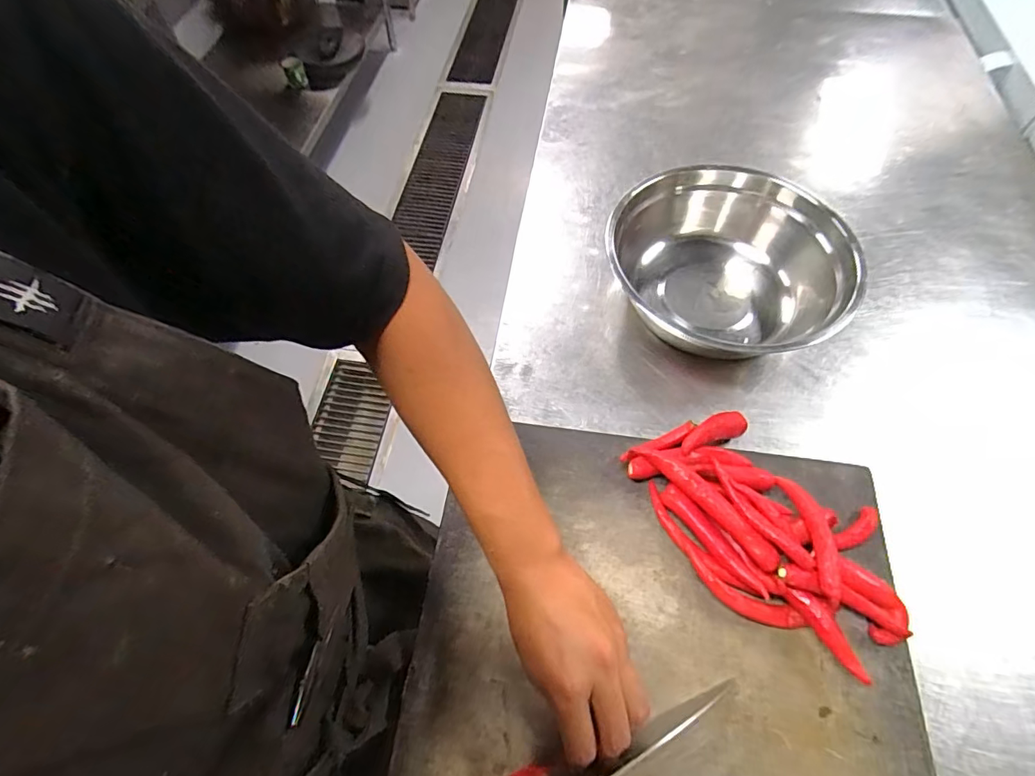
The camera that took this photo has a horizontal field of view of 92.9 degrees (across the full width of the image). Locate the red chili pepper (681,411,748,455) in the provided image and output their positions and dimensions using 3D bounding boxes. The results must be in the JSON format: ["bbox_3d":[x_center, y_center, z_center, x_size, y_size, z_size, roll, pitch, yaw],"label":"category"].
[{"bbox_3d":[0.187,0.039,0.462,0.090,0.021,0.022,-13,57,-32],"label":"red chili pepper"}]

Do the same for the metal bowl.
[{"bbox_3d":[0.231,-0.142,0.553,0.254,0.094,0.254,-1,61,1],"label":"metal bowl"}]

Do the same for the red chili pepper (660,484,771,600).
[{"bbox_3d":[0.159,0.125,0.405,0.015,0.013,0.106,-32,65,-15],"label":"red chili pepper"}]

